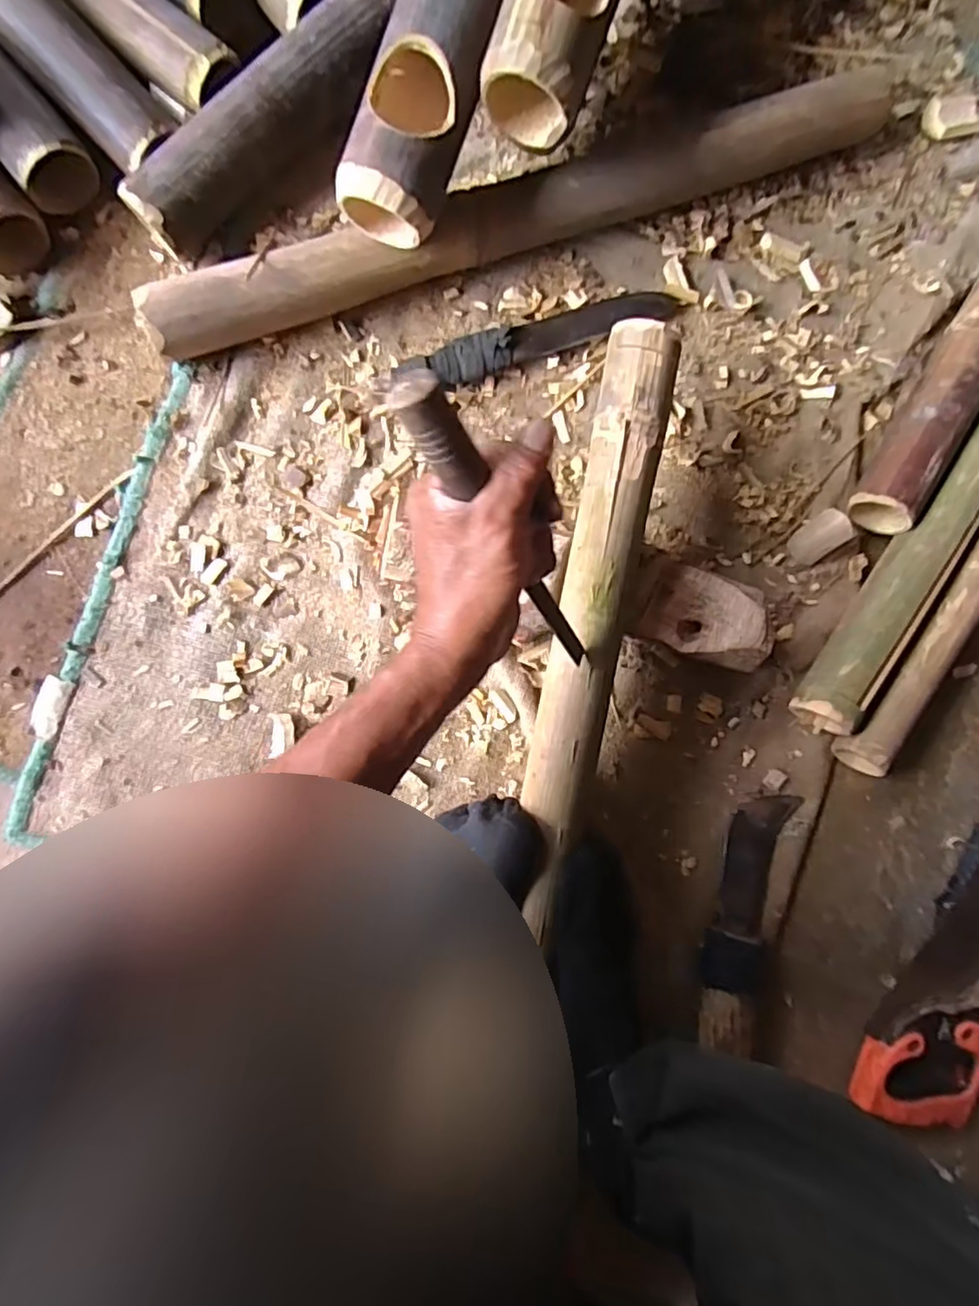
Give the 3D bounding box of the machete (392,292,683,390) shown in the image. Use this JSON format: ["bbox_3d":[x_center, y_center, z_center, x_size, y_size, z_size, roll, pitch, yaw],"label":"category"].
[{"bbox_3d":[0.046,-0.276,0.544,0.258,0.017,0.037,-20,92,-7],"label":"machete"}]

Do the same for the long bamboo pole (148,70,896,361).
[{"bbox_3d":[0.044,-0.369,0.521,0.659,0.059,0.058,-20,92,-7],"label":"long bamboo pole"}]

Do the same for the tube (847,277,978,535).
[{"bbox_3d":[0.418,-0.236,0.570,0.055,0.057,0.261,31,86,-6],"label":"tube"}]

